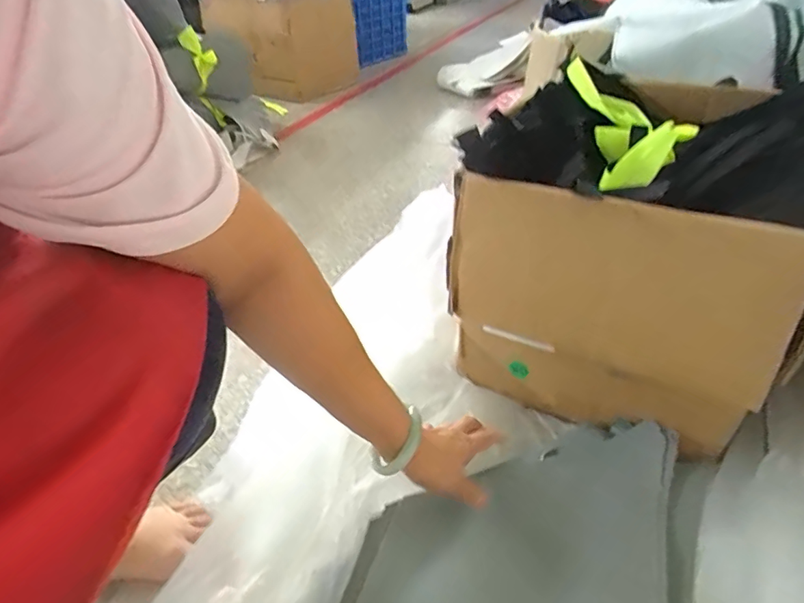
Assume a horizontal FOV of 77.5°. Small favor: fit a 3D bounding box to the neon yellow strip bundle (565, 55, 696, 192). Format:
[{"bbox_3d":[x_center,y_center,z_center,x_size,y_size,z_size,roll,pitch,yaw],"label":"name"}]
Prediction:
[{"bbox_3d":[0.320,-0.277,0.753,0.084,0.104,0.221,-22,75,-23],"label":"neon yellow strip bundle"}]

